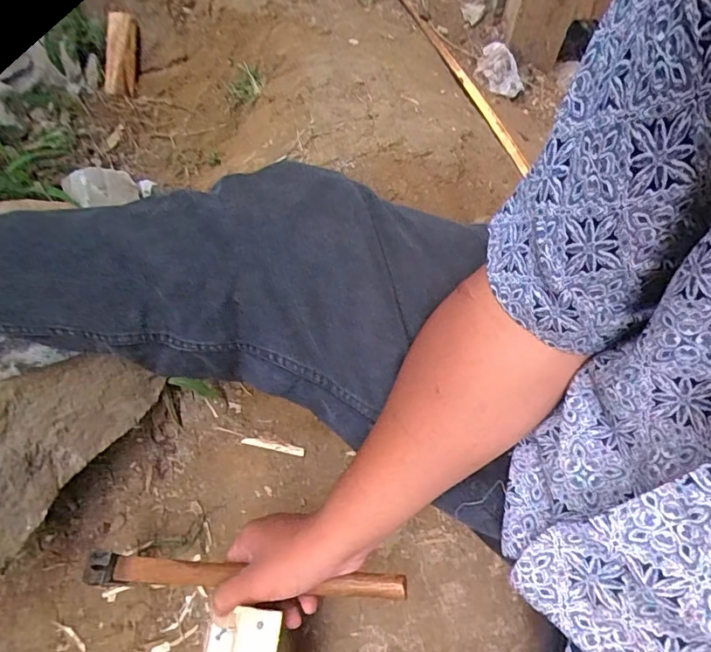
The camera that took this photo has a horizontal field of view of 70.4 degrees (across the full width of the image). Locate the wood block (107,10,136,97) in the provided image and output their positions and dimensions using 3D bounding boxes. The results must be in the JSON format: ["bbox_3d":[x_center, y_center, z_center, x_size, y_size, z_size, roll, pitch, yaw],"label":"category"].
[{"bbox_3d":[-0.405,-0.476,0.875,0.045,0.023,0.170,-3,75,-7],"label":"wood block"}]

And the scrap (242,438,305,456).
[{"bbox_3d":[-0.097,0.143,0.598,0.074,0.004,0.010,11,52,3],"label":"scrap"}]

